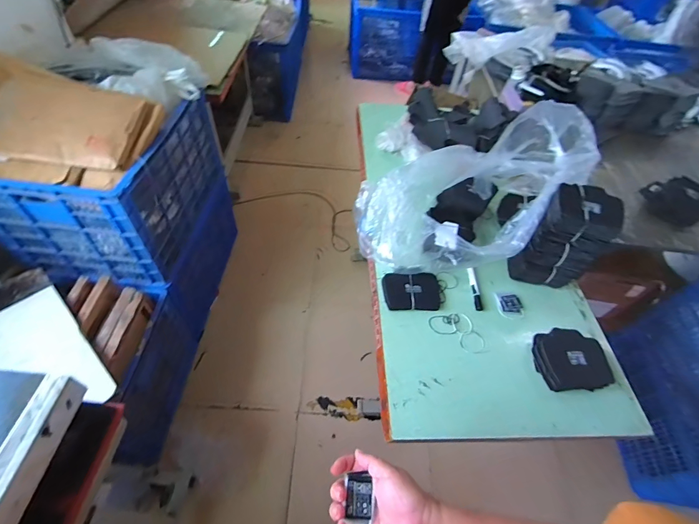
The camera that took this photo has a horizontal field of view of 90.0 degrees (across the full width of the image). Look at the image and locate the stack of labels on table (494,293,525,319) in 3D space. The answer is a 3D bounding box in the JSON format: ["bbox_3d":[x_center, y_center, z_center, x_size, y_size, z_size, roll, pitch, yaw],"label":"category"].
[{"bbox_3d":[0.384,0.105,0.833,0.061,0.010,0.062,6,53,-1],"label":"stack of labels on table"}]

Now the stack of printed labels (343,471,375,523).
[{"bbox_3d":[0.011,0.286,0.423,0.033,0.008,0.051,11,53,2],"label":"stack of printed labels"}]

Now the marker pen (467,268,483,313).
[{"bbox_3d":[0.308,0.055,0.856,0.017,0.016,0.138,3,53,-3],"label":"marker pen"}]

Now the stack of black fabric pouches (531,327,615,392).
[{"bbox_3d":[0.476,0.206,0.747,0.156,0.038,0.128,1,53,-5],"label":"stack of black fabric pouches"}]

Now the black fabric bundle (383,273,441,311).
[{"bbox_3d":[0.152,0.068,0.831,0.137,0.019,0.098,-1,53,-6],"label":"black fabric bundle"}]

